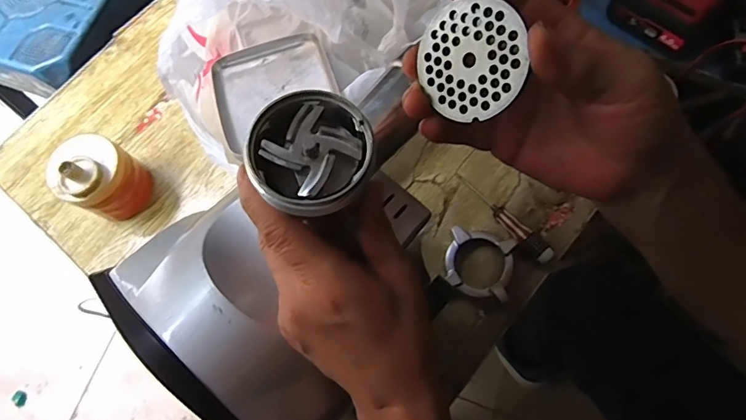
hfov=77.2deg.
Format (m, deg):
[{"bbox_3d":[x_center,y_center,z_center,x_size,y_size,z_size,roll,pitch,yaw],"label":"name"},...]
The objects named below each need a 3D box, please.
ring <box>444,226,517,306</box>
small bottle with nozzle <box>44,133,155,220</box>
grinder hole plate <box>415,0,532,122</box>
[{"bbox_3d":[0.121,0.061,0.535,0.075,0.020,0.075,14,74,6],"label":"ring"},{"bbox_3d":[-0.323,-0.038,0.561,0.074,0.108,0.086,31,76,11],"label":"small bottle with nozzle"},{"bbox_3d":[0.049,-0.076,0.237,0.055,0.004,0.056,11,108,36],"label":"grinder hole plate"}]

